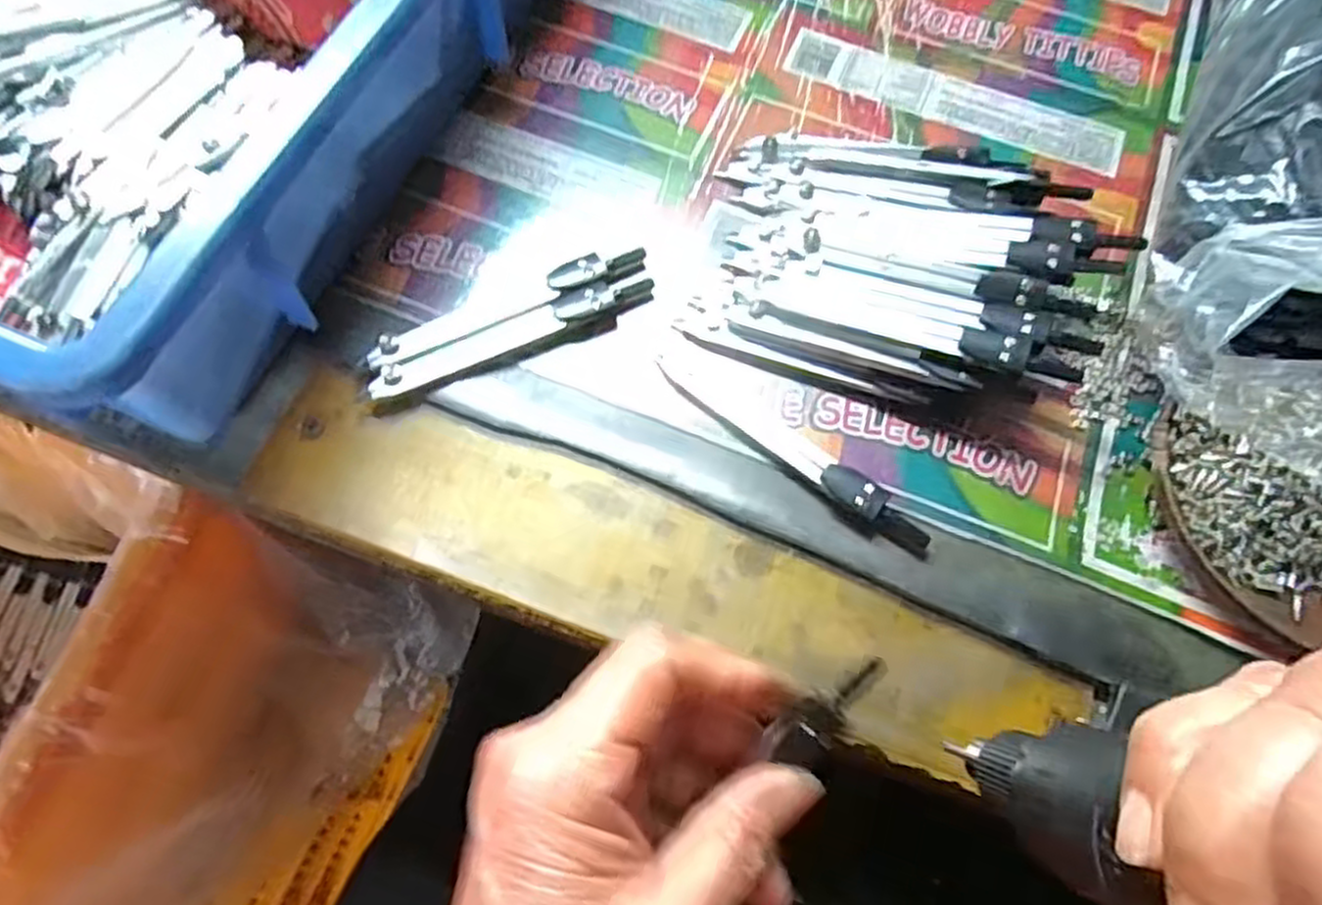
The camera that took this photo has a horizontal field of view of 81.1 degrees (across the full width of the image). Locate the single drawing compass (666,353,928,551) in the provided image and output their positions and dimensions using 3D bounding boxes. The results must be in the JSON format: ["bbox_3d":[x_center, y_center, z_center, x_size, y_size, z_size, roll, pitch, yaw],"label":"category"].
[{"bbox_3d":[0.045,-0.002,0.273,0.112,0.010,0.014,36,70,13],"label":"single drawing compass"}]

